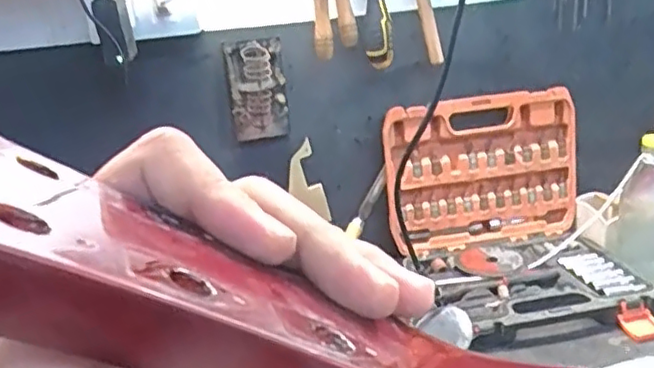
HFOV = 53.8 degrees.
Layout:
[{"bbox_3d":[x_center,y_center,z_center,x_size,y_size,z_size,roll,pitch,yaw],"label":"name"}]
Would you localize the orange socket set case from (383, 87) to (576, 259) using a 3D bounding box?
[{"bbox_3d":[0.199,-0.016,0.824,0.237,0.186,0.052,-11,19,-16],"label":"orange socket set case"}]

